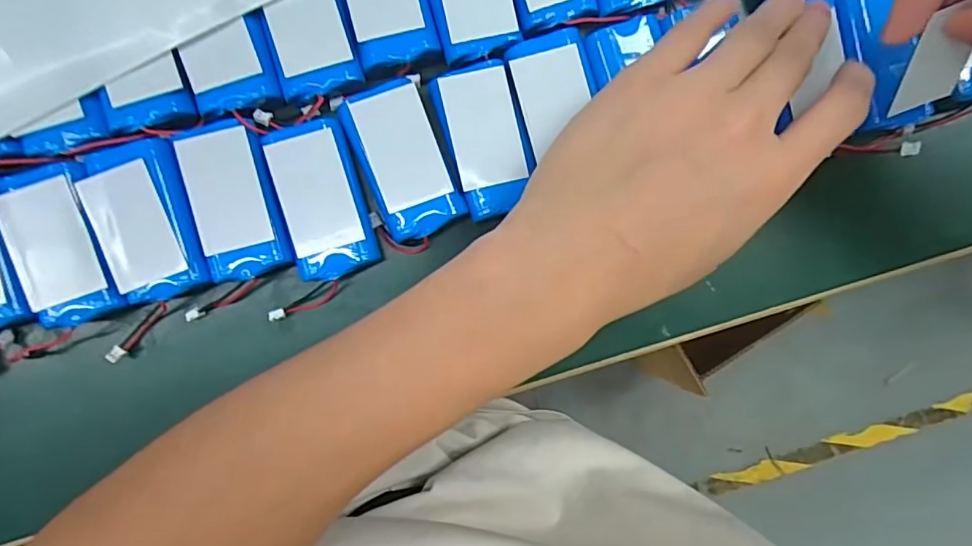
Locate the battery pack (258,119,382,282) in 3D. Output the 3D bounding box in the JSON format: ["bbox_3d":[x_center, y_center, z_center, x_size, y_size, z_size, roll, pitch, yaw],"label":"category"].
[{"bbox_3d":[-0.073,-0.033,0.245,0.035,0.010,0.068,-16,90,-3],"label":"battery pack"}]

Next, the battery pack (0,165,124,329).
[{"bbox_3d":[-0.183,-0.012,0.234,0.034,0.012,0.066,-21,90,-3],"label":"battery pack"}]

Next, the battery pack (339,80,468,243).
[{"bbox_3d":[-0.037,-0.050,0.246,0.036,0.011,0.067,-22,90,-3],"label":"battery pack"}]

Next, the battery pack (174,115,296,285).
[{"bbox_3d":[-0.110,-0.033,0.240,0.035,0.008,0.069,-15,90,-3],"label":"battery pack"}]

